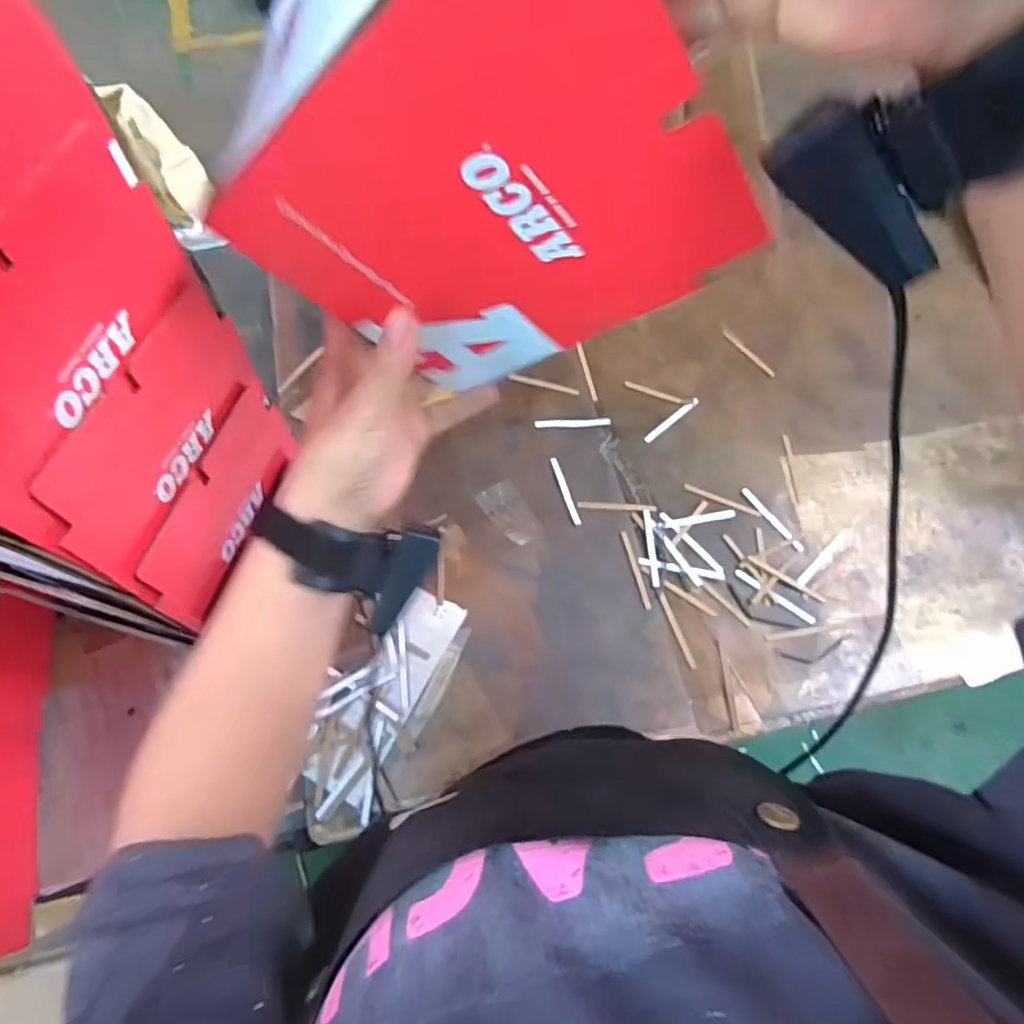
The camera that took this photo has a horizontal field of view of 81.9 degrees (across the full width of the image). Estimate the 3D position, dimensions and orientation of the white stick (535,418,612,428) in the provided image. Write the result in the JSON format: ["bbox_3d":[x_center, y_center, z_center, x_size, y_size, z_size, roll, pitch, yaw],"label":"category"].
[{"bbox_3d":[0.079,-0.115,0.766,0.097,0.004,0.010,-1,64,0],"label":"white stick"}]

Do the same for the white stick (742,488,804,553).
[{"bbox_3d":[0.313,0.008,0.709,0.010,0.004,0.098,-31,68,-14],"label":"white stick"}]

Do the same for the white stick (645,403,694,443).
[{"bbox_3d":[0.204,-0.116,0.763,0.084,0.005,0.012,-38,70,-16],"label":"white stick"}]

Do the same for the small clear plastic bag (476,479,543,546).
[{"bbox_3d":[-0.002,0.001,0.719,0.047,0.005,0.084,-31,68,-14],"label":"small clear plastic bag"}]

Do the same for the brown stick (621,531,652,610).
[{"bbox_3d":[0.144,0.066,0.684,0.007,0.004,0.096,-12,65,-5],"label":"brown stick"}]

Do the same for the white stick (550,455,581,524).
[{"bbox_3d":[0.065,-0.026,0.727,0.009,0.004,0.094,-16,65,-7],"label":"white stick"}]

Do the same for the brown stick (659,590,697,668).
[{"bbox_3d":[0.185,0.132,0.656,0.010,0.004,0.088,-17,65,-7],"label":"brown stick"}]

